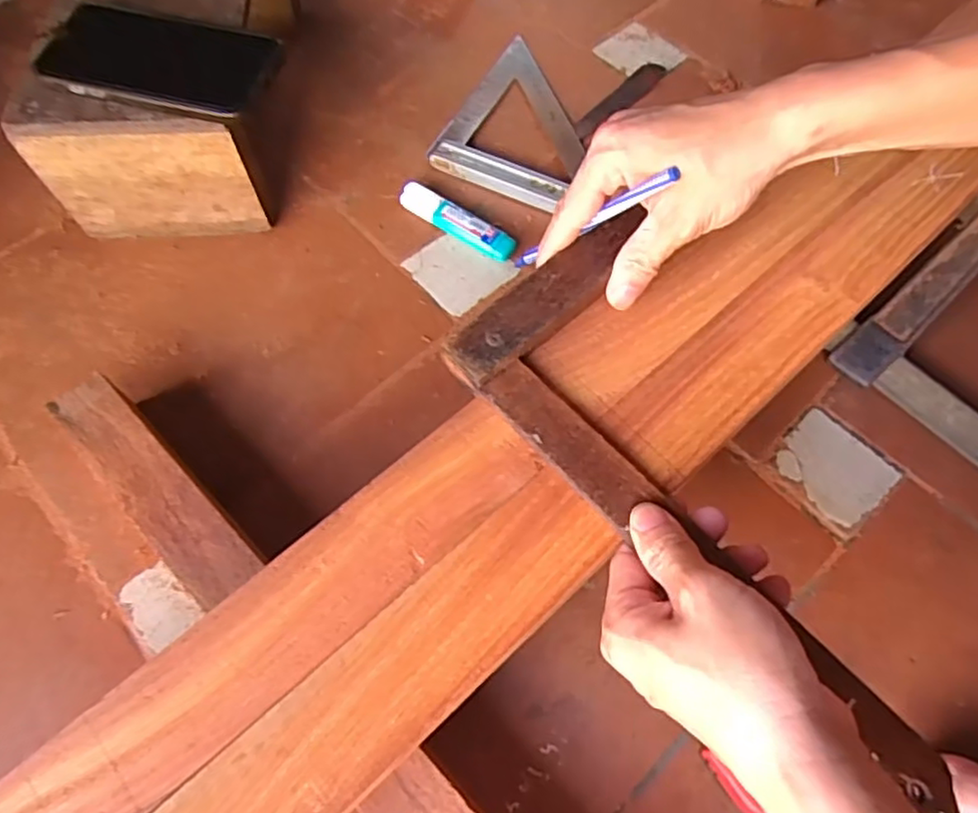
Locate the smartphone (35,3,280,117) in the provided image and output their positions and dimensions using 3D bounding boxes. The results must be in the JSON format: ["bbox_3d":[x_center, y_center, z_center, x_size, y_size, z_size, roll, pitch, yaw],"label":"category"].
[{"bbox_3d":[-0.228,-0.242,0.452,0.158,0.011,0.076,14,65,6],"label":"smartphone"}]

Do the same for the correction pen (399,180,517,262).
[{"bbox_3d":[-0.027,-0.153,0.543,0.108,0.019,0.021,32,68,13],"label":"correction pen"}]

